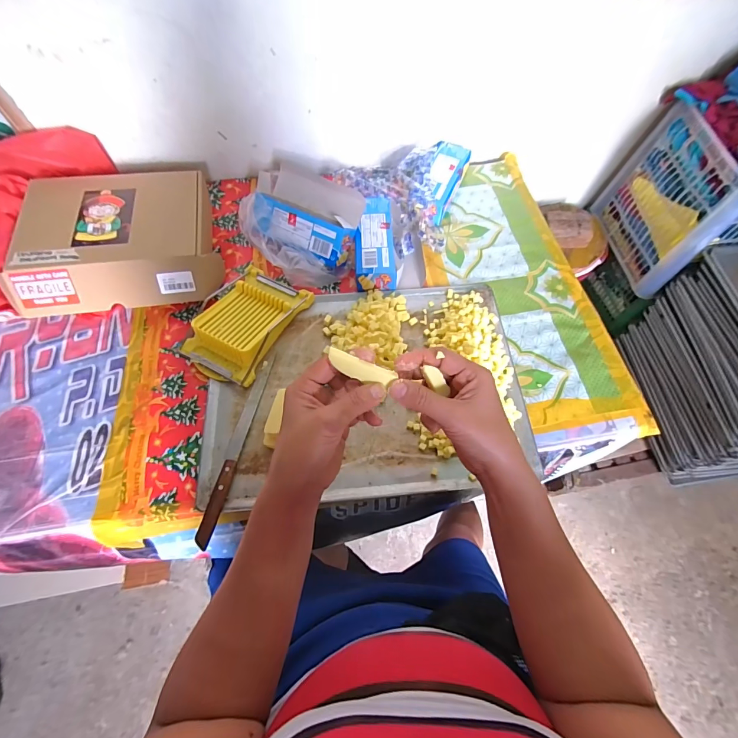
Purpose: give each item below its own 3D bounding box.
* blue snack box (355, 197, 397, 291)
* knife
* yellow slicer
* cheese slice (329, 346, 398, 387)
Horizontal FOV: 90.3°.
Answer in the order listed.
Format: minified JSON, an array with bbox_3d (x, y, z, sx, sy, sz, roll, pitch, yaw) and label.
[{"bbox_3d":[0.010,-0.217,0.637,0.065,0.041,0.170,-1,64,-2],"label":"blue snack box"},{"bbox_3d":[-0.179,0.095,0.501,0.022,0.015,0.264,10,64,4],"label":"knife"},{"bbox_3d":[-0.194,-0.077,0.569,0.129,0.042,0.191,26,66,11],"label":"yellow slicer"},{"bbox_3d":[-0.007,0.000,0.321,0.060,0.004,0.017,21,95,-10],"label":"cheese slice"}]

